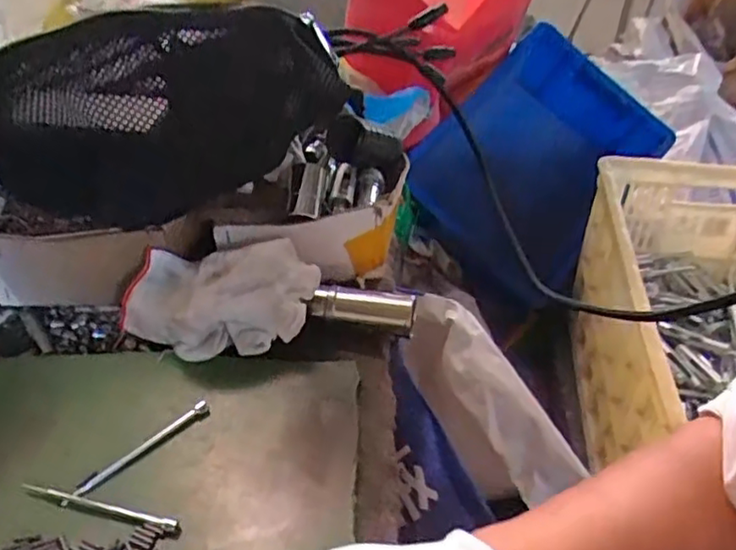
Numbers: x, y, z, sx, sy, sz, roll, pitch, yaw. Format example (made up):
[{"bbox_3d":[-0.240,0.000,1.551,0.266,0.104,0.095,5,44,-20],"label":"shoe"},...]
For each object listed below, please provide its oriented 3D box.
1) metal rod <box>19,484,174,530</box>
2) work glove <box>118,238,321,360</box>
[{"bbox_3d":[-0.141,0.120,0.341,0.091,0.007,0.006,12,42,12],"label":"metal rod"},{"bbox_3d":[-0.096,0.015,0.422,0.127,0.052,0.067,-3,41,-5],"label":"work glove"}]

